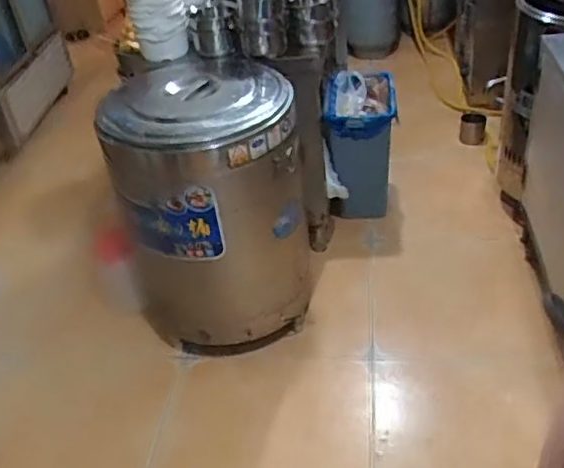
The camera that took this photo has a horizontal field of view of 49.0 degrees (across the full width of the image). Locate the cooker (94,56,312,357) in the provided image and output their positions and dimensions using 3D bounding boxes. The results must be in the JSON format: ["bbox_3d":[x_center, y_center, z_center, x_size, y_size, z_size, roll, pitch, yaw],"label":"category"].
[{"bbox_3d":[-0.183,-0.076,1.870,0.486,0.754,0.526,-6,36,3],"label":"cooker"}]

